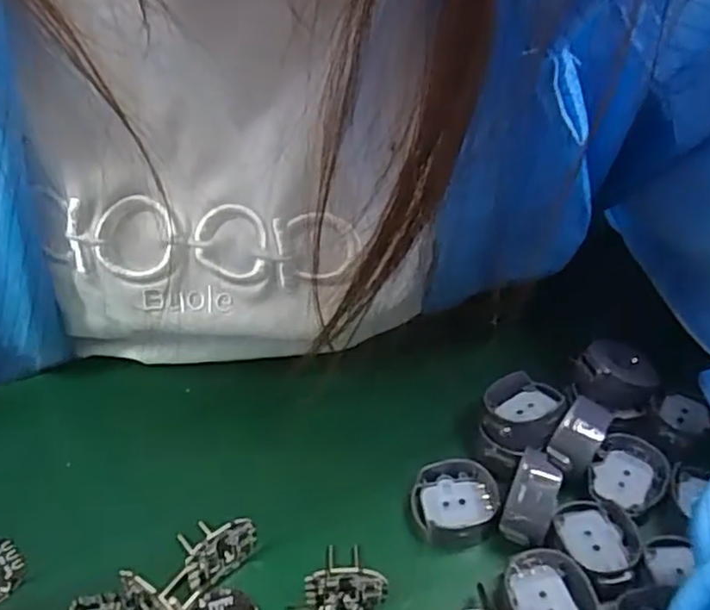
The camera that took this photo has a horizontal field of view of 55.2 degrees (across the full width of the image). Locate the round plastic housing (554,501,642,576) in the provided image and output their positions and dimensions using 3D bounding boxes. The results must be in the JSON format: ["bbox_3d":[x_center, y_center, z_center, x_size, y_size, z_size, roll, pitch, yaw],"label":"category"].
[{"bbox_3d":[0.076,0.072,0.215,0.026,0.010,0.024,0,43,0],"label":"round plastic housing"}]

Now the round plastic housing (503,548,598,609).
[{"bbox_3d":[0.056,0.086,0.199,0.023,0.008,0.029,-12,44,-13],"label":"round plastic housing"}]

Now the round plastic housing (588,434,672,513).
[{"bbox_3d":[0.093,0.057,0.231,0.024,0.009,0.032,25,48,24],"label":"round plastic housing"}]

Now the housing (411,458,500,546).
[{"bbox_3d":[0.032,0.064,0.226,0.027,0.013,0.025,0,43,0],"label":"housing"}]

